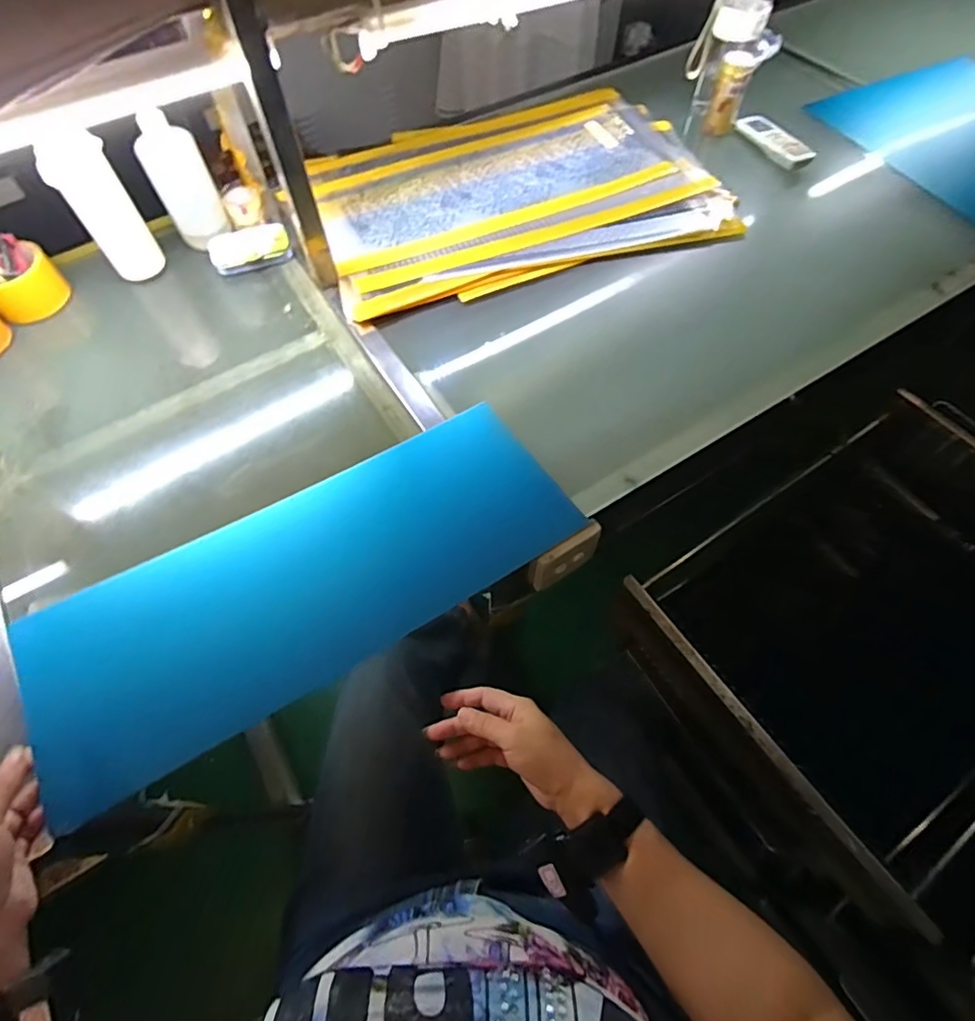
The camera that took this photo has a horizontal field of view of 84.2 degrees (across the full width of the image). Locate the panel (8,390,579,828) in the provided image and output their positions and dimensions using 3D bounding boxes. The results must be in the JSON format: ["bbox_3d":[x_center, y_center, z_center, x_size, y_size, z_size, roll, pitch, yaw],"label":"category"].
[{"bbox_3d":[-0.169,0.067,0.564,0.522,0.063,0.196,-28,65,-22],"label":"panel"}]

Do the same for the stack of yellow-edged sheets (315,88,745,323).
[{"bbox_3d":[0.041,-0.526,0.884,0.615,0.020,0.428,-17,63,-9],"label":"stack of yellow-edged sheets"}]

